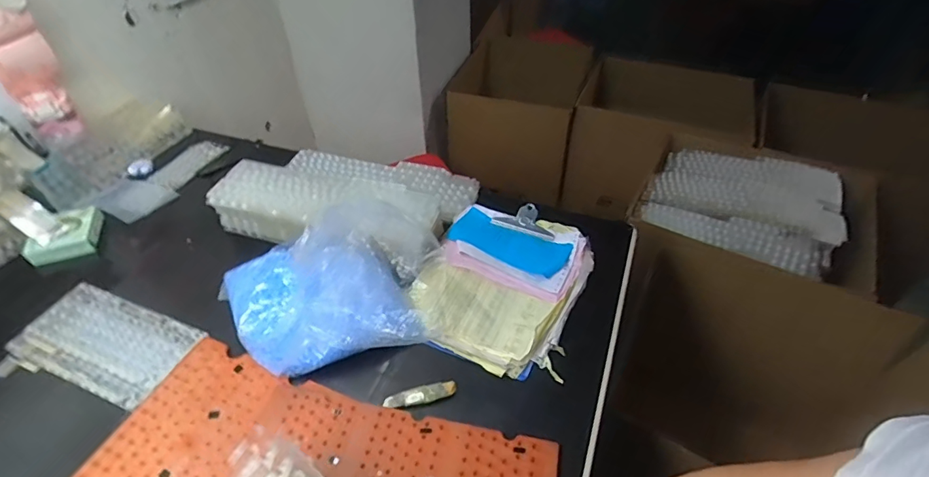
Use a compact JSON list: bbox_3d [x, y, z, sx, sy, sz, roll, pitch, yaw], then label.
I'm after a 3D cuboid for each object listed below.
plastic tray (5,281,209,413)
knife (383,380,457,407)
[{"bbox_3d":[-0.560,0.162,0.774,0.285,0.018,0.145,14,50,18],"label":"plastic tray"},{"bbox_3d":[-0.061,0.219,0.687,0.101,0.013,0.025,-13,47,-7],"label":"knife"}]

